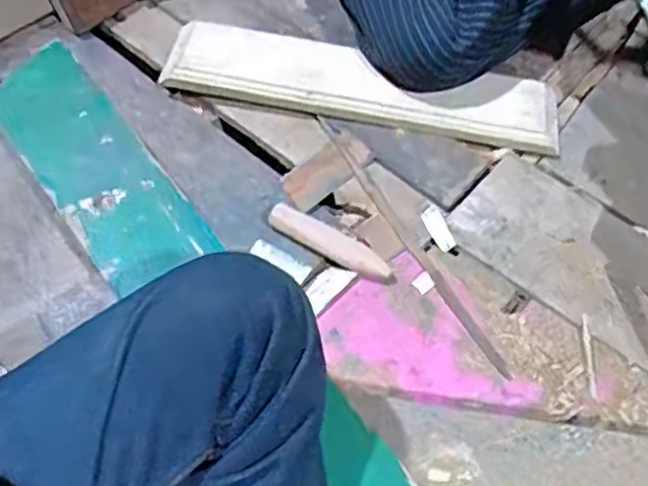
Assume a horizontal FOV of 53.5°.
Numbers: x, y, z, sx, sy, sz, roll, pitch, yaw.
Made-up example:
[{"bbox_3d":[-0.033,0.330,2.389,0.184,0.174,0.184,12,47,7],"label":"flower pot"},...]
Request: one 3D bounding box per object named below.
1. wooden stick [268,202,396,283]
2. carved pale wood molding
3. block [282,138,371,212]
[{"bbox_3d":[0.008,0.002,0.703,0.149,0.026,0.033,28,64,12],"label":"wooden stick"},{"bbox_3d":[0.050,-0.193,0.798,0.477,0.042,0.097,11,62,3],"label":"carved pale wood molding"},{"bbox_3d":[0.004,-0.086,0.757,0.107,0.012,0.049,-34,68,-19],"label":"block"}]

